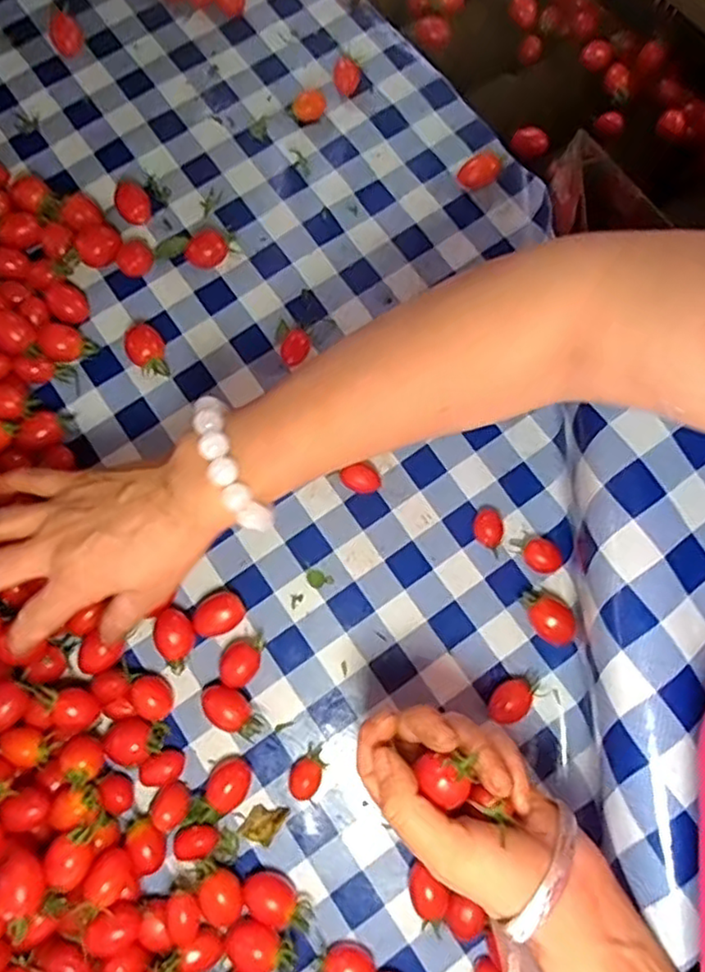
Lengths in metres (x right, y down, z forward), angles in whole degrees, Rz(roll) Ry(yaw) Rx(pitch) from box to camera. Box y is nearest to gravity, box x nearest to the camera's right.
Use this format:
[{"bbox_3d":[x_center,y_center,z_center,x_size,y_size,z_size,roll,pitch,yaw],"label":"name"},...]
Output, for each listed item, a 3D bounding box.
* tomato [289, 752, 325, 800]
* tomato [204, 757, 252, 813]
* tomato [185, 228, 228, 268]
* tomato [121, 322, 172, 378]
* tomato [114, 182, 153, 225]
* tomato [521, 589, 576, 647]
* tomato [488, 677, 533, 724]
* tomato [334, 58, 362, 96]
[{"bbox_3d":[-0.029,0.182,0.412,0.019,0.015,0.025,37,79,8],"label":"tomato"},{"bbox_3d":[-0.077,0.185,0.410,0.025,0.016,0.028,38,79,8],"label":"tomato"},{"bbox_3d":[-0.110,-0.176,0.492,0.030,0.018,0.027,28,78,6],"label":"tomato"},{"bbox_3d":[-0.146,-0.095,0.473,0.026,0.021,0.037,-32,79,-8],"label":"tomato"},{"bbox_3d":[-0.165,-0.211,0.498,0.024,0.023,0.028,-21,78,-5],"label":"tomato"},{"bbox_3d":[0.126,0.086,0.432,0.024,0.019,0.039,-44,81,-10],"label":"tomato"},{"bbox_3d":[0.101,0.138,0.421,0.022,0.016,0.029,36,79,7],"label":"tomato"},{"bbox_3d":[-0.004,-0.327,0.529,0.021,0.016,0.028,3,77,0],"label":"tomato"}]

